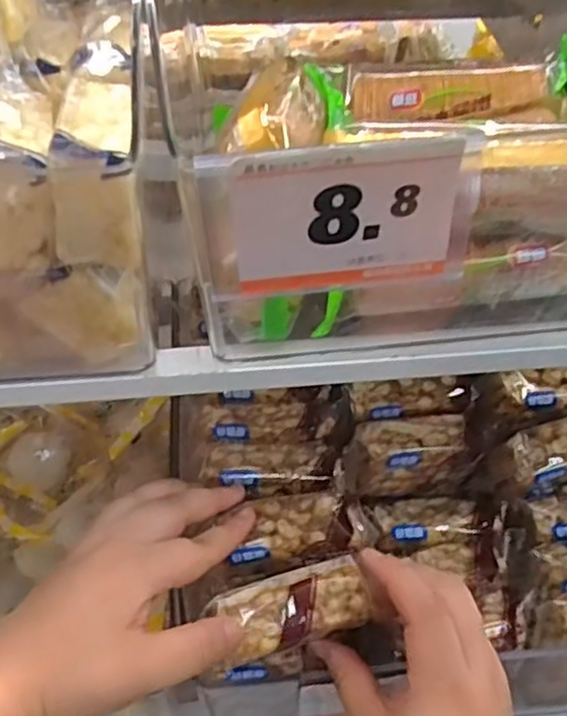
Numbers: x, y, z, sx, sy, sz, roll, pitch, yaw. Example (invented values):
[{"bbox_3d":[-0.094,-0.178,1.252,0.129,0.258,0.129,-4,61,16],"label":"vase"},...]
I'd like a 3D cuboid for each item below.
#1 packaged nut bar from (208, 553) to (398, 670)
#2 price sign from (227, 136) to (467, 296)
[{"bbox_3d":[0.007,0.116,0.334,0.077,0.017,0.032,-8,44,-12],"label":"packaged nut bar"},{"bbox_3d":[0.024,-0.050,0.260,0.083,0.060,0.005,-3,43,-7],"label":"price sign"}]

